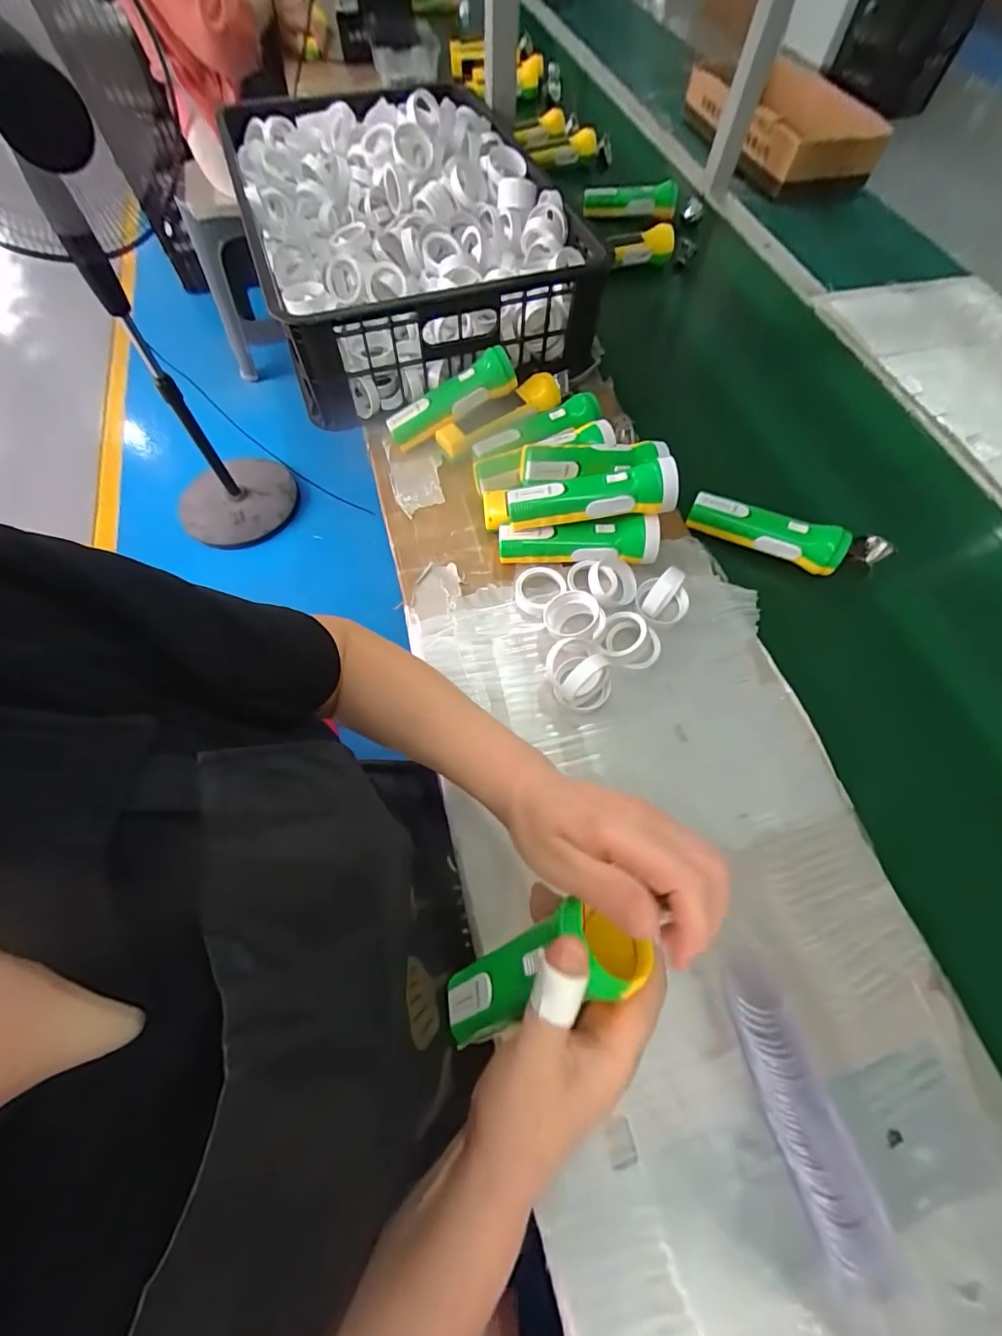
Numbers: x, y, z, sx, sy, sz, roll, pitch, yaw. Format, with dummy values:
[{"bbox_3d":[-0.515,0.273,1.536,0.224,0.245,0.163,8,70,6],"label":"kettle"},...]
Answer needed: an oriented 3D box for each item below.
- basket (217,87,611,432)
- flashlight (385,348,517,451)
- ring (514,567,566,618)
[{"bbox_3d":[-0.134,-0.595,0.652,0.387,0.142,0.535,-18,67,-10],"label":"basket"},{"bbox_3d":[-0.061,-0.322,0.565,0.163,0.039,0.040,-29,68,6],"label":"flashlight"},{"bbox_3d":[0.039,-0.083,0.492,0.048,0.014,0.058,39,70,15],"label":"ring"}]

